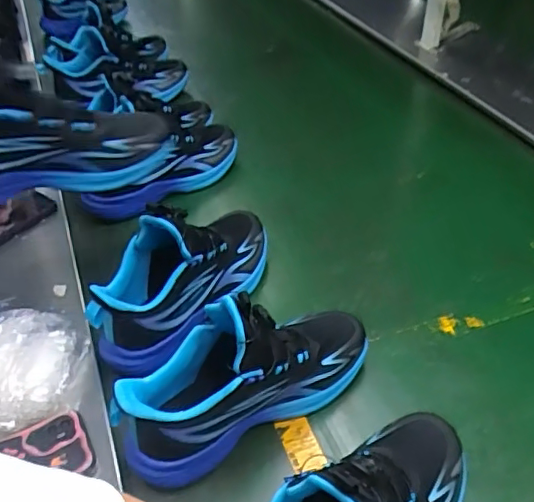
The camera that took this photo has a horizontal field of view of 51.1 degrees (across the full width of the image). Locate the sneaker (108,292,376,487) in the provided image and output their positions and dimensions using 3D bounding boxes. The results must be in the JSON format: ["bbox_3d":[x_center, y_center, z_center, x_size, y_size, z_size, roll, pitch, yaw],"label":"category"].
[{"bbox_3d":[-0.009,0.103,0.551,0.257,0.155,0.087,-23,47,-23],"label":"sneaker"}]

